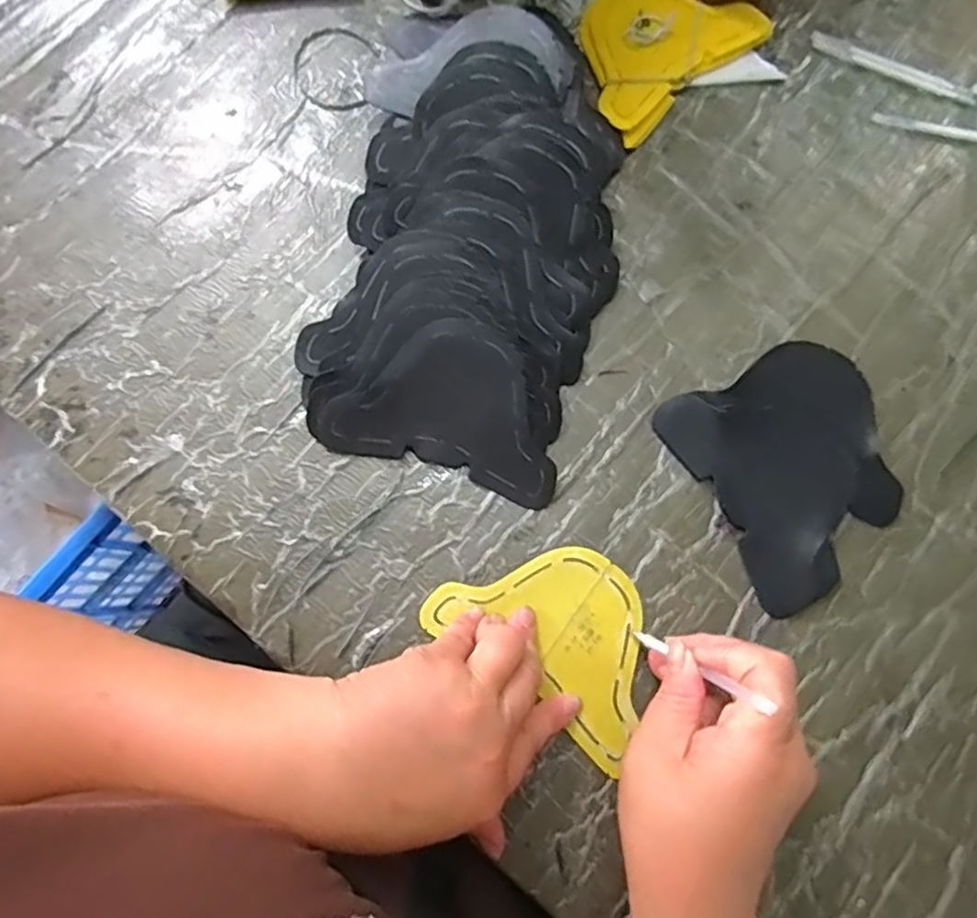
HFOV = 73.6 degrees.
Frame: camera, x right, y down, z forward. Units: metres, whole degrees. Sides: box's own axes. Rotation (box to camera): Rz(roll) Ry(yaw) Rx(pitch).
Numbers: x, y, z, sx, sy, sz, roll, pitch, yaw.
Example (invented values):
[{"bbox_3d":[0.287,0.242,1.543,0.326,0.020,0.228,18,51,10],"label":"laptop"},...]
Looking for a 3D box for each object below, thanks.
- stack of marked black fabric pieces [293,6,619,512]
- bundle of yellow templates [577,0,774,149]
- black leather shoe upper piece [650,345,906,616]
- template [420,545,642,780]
[{"bbox_3d":[-0.009,-0.126,0.385,0.160,0.047,0.270,11,78,1],"label":"stack of marked black fabric pieces"},{"bbox_3d":[0.111,-0.281,0.438,0.132,0.018,0.091,-41,82,-9],"label":"bundle of yellow templates"},{"bbox_3d":[0.182,0.004,0.380,0.119,0.010,0.132,-28,80,-7],"label":"black leather shoe upper piece"},{"bbox_3d":[0.038,0.091,0.356,0.124,0.004,0.086,37,80,6],"label":"template"}]

